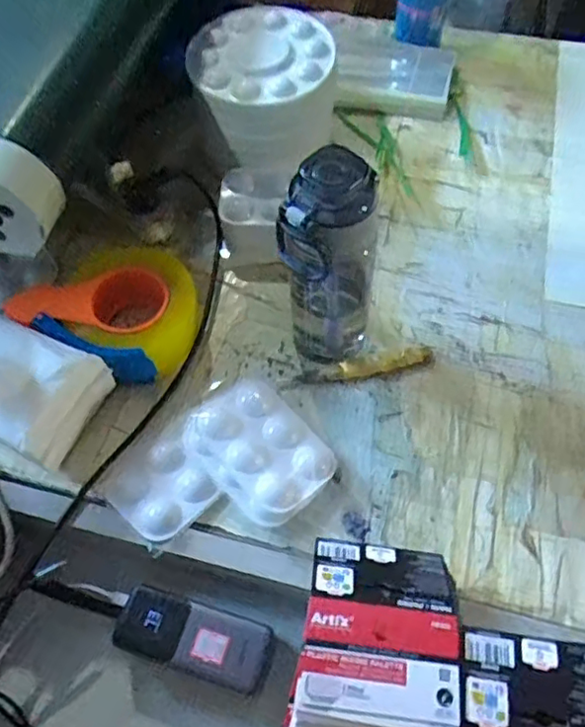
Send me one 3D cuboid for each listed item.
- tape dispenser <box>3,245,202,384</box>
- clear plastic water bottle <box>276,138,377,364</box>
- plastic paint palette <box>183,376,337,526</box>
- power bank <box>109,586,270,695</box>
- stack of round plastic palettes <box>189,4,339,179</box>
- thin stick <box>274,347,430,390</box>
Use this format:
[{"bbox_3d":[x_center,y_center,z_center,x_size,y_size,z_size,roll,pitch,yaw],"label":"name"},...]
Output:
[{"bbox_3d":[-0.178,-0.055,0.614,0.161,0.065,0.130,22,62,14],"label":"tape dispenser"},{"bbox_3d":[0.031,-0.078,0.533,0.073,0.215,0.067,-1,59,1],"label":"clear plastic water bottle"},{"bbox_3d":[-0.031,0.077,0.553,0.097,0.029,0.131,-38,65,-19],"label":"plastic paint palette"},{"bbox_3d":[-0.081,0.226,0.505,0.125,0.024,0.052,15,61,10],"label":"power bank"},{"bbox_3d":[-0.032,-0.324,0.722,0.167,0.088,0.186,9,60,7],"label":"stack of round plastic palettes"},{"bbox_3d":[0.062,0.005,0.599,0.152,0.011,0.022,-12,60,-6],"label":"thin stick"}]

